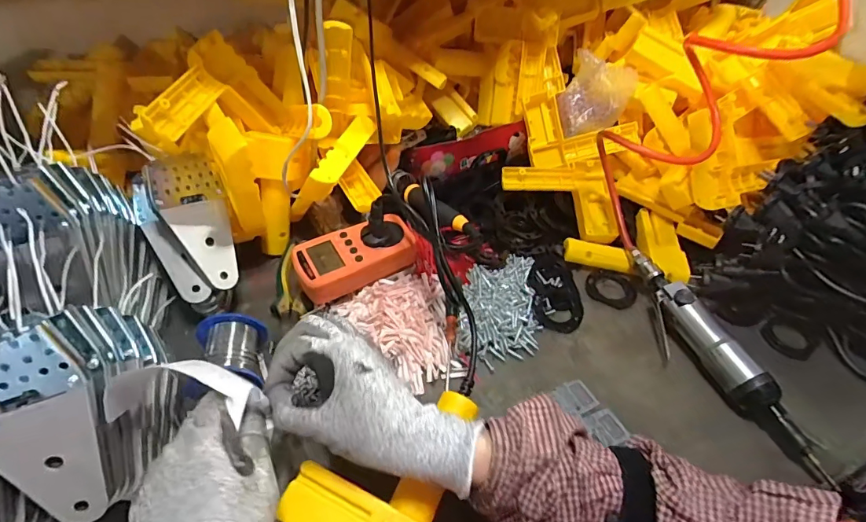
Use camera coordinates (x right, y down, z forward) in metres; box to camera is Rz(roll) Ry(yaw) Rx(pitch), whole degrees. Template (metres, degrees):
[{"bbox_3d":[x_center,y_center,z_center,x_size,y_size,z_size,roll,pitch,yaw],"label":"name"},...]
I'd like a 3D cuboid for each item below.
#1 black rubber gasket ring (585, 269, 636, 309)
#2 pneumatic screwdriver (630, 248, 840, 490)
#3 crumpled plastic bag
[{"bbox_3d":[0.214,0.032,0.532,0.057,0.005,0.051,27,51,20],"label":"black rubber gasket ring"},{"bbox_3d":[0.282,0.092,0.454,0.057,0.049,0.258,-19,51,-19],"label":"pneumatic screwdriver"},{"bbox_3d":[0.222,-0.224,0.613,0.092,0.096,0.053,19,49,14],"label":"crumpled plastic bag"}]

